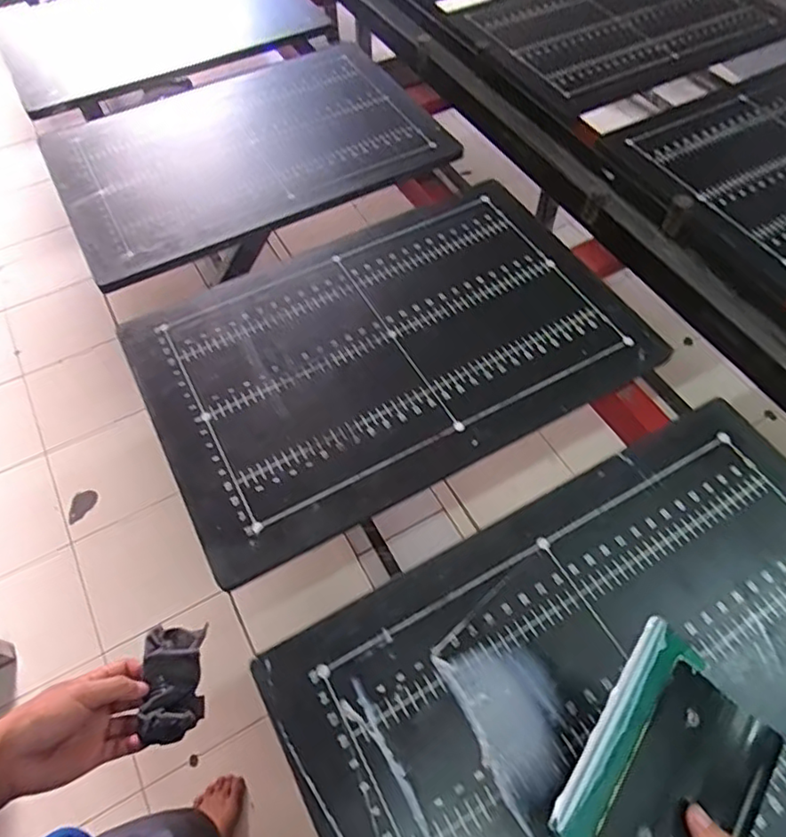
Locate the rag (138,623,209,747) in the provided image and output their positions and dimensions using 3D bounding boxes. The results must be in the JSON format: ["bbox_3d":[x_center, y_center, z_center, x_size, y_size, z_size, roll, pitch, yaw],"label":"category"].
[{"bbox_3d":[-0.203,0.239,0.563,0.046,0.044,0.109,-10,39,-7],"label":"rag"}]

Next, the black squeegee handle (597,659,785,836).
[{"bbox_3d":[0.210,0.259,0.422,0.103,0.011,0.138,42,67,-3],"label":"black squeegee handle"}]

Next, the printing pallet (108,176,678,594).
[{"bbox_3d":[-0.008,-0.099,0.762,0.584,0.026,0.397,-25,60,-16],"label":"printing pallet"}]

